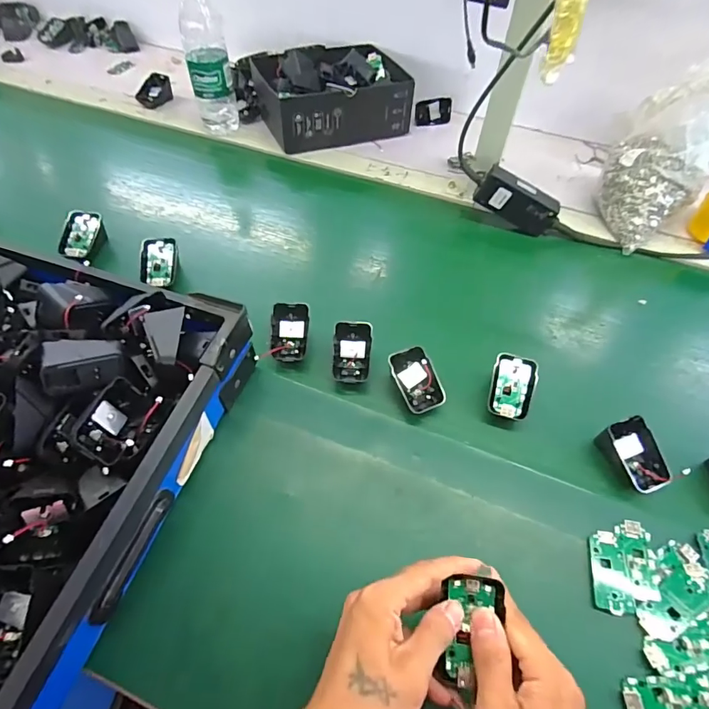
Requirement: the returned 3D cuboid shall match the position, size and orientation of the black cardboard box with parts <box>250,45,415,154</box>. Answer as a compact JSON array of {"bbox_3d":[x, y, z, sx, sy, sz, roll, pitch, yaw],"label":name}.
[{"bbox_3d":[-0.034,-0.459,0.790,0.251,0.100,0.177,-20,59,-16],"label":"black cardboard box with parts"}]

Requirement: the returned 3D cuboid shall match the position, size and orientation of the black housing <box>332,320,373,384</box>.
[{"bbox_3d":[-0.002,-0.002,0.498,0.044,0.018,0.068,6,86,-12],"label":"black housing"}]

